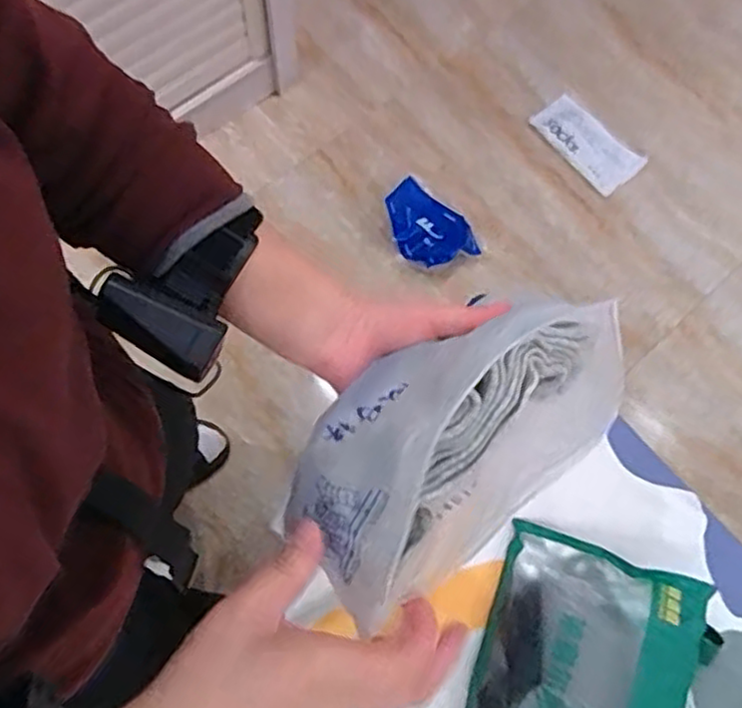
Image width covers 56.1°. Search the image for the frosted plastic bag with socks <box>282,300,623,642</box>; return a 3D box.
[{"bbox_3d":[0.048,0.035,0.367,0.203,0.059,0.107,-37,76,-12],"label":"frosted plastic bag with socks"}]

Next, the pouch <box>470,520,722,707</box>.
[{"bbox_3d":[0.191,0.318,0.619,0.198,0.073,0.282,19,72,5],"label":"pouch"}]

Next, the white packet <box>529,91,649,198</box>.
[{"bbox_3d":[0.483,-0.473,1.562,0.129,0.020,0.258,-33,67,-14],"label":"white packet"}]

